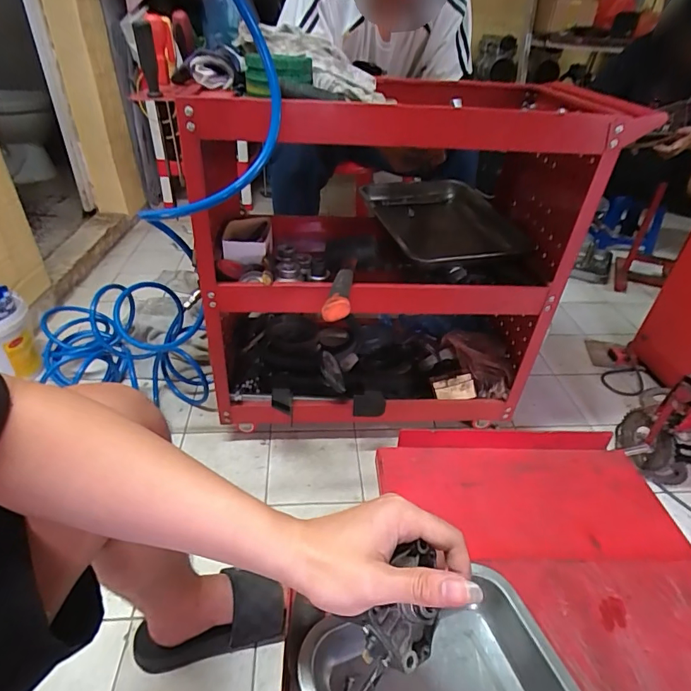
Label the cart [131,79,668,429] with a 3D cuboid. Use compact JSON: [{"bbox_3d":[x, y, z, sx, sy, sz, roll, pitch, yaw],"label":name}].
[{"bbox_3d":[0.073,-0.189,1.012,0.723,0.681,0.502,-2,37,-8],"label":"cart"}]

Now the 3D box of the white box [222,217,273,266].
[{"bbox_3d":[-0.210,-0.233,0.973,0.093,0.050,0.153,2,37,-3],"label":"white box"}]

